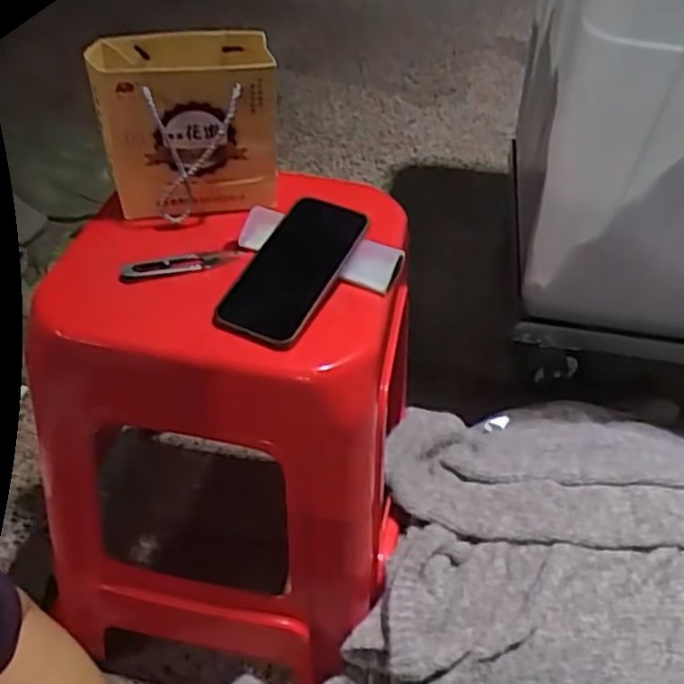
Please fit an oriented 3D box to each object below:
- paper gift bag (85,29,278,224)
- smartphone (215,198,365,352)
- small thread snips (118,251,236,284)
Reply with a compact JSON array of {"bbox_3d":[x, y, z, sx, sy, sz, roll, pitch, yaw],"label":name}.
[{"bbox_3d":[-0.144,-0.201,0.674,0.152,0.149,0.085,-12,46,-16],"label":"paper gift bag"},{"bbox_3d":[-0.045,-0.064,0.623,0.089,0.015,0.152,19,60,28],"label":"smartphone"},{"bbox_3d":[-0.146,-0.070,0.646,0.104,0.005,0.023,-11,59,-21],"label":"small thread snips"}]

